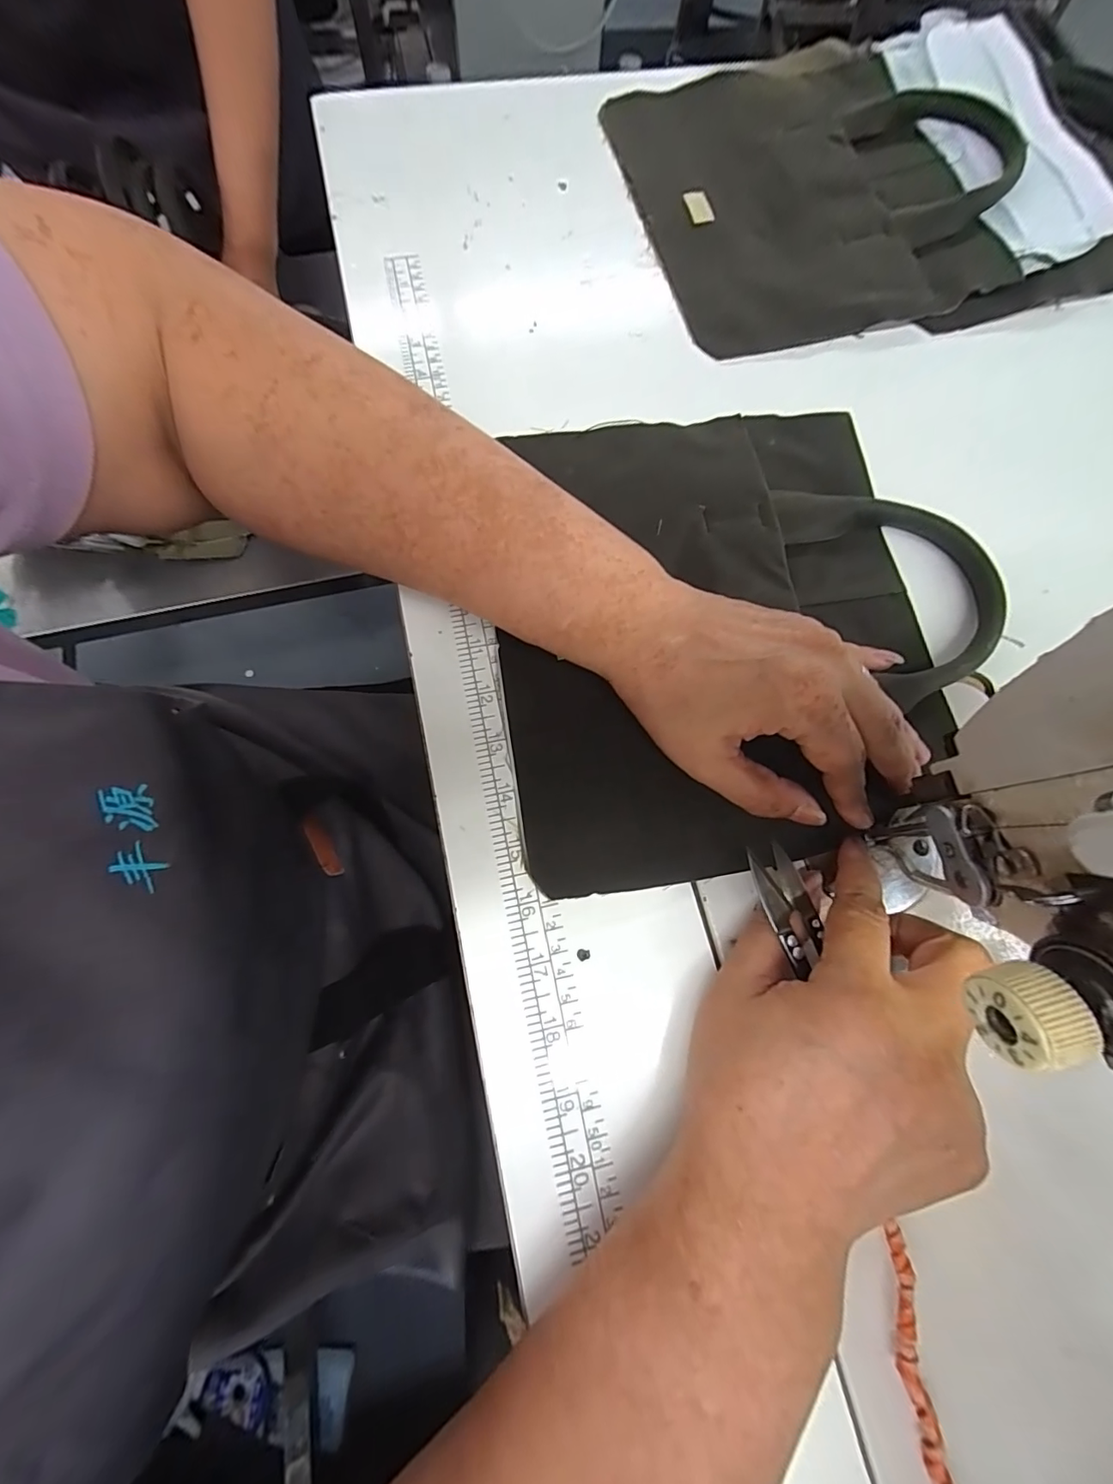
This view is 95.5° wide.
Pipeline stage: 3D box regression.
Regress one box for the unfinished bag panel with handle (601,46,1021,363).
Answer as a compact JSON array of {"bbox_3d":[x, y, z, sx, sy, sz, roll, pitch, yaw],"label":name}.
[{"bbox_3d":[0.189,-0.397,0.354,0.272,0.017,0.263,-16,75,-4],"label":"unfinished bag panel with handle"}]

